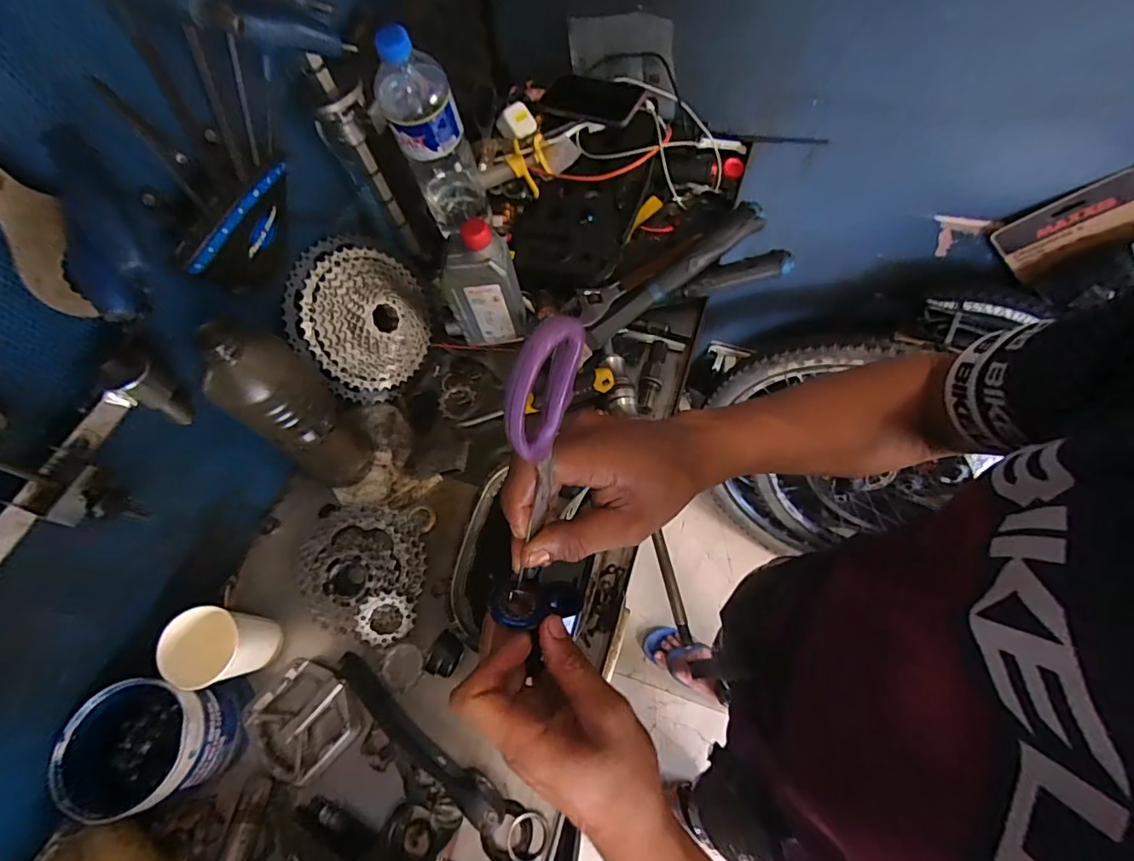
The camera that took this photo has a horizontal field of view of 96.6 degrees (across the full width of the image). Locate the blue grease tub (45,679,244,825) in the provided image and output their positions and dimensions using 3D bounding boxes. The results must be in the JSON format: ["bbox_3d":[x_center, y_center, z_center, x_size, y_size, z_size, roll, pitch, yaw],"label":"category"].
[{"bbox_3d":[-0.373,0.280,0.455,0.111,0.093,0.095,-17,65,-4],"label":"blue grease tub"}]

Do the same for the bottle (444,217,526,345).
[{"bbox_3d":[-0.100,-0.170,0.611,0.082,0.168,0.047,1,65,4],"label":"bottle"}]

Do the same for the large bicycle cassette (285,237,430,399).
[{"bbox_3d":[-0.235,-0.131,0.601,0.037,0.176,0.189,5,97,42],"label":"large bicycle cassette"}]

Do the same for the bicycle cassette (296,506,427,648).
[{"bbox_3d":[-0.228,0.149,0.543,0.135,0.033,0.132,6,66,6],"label":"bicycle cassette"}]

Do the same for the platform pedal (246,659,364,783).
[{"bbox_3d":[-0.260,0.288,0.502,0.099,0.019,0.098,-43,70,-15],"label":"platform pedal"}]

